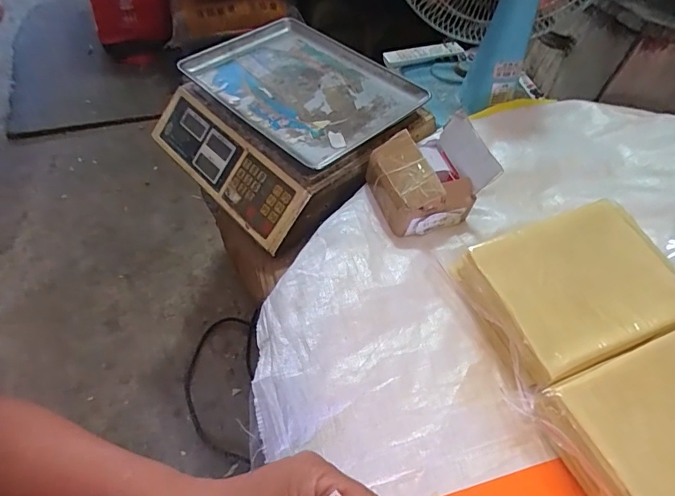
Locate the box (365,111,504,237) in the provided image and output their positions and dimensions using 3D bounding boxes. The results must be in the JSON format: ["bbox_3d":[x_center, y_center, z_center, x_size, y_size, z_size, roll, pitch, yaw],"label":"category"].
[{"bbox_3d":[0.107,-0.091,0.527,0.123,0.078,0.113,-18,57,-15],"label":"box"}]

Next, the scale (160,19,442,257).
[{"bbox_3d":[-0.074,-0.196,0.652,0.344,0.088,0.315,38,59,23],"label":"scale"}]

